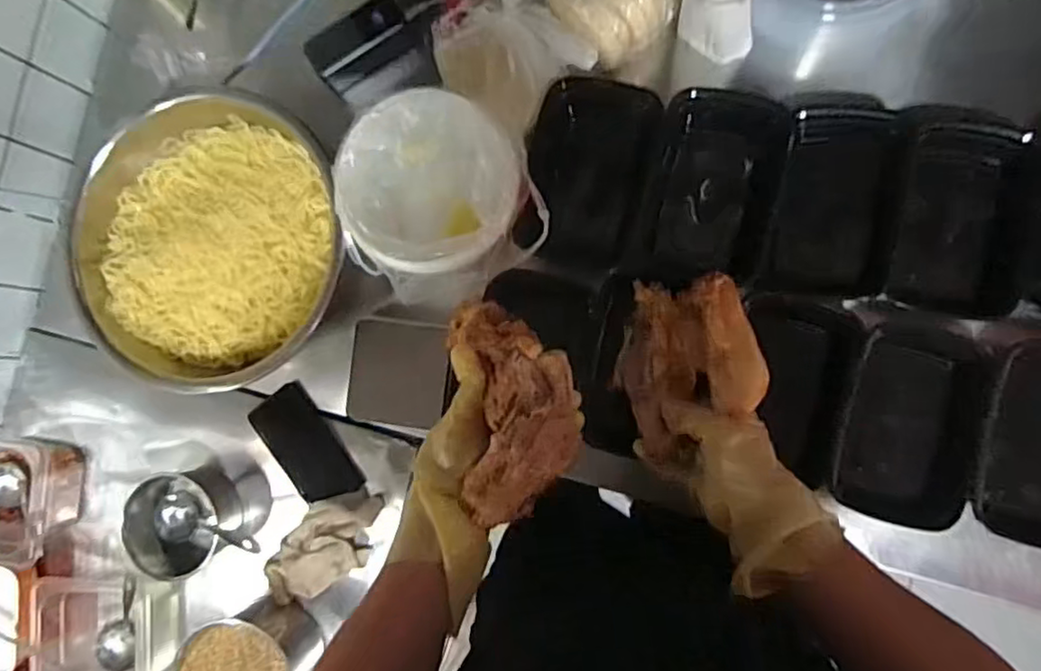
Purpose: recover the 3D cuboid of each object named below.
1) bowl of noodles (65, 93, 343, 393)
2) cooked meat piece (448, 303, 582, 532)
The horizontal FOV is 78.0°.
[{"bbox_3d":[-0.388,-0.119,0.802,0.357,0.118,0.343,0,87,9],"label":"bowl of noodles"},{"bbox_3d":[0.000,0.062,0.581,0.098,0.076,0.189,-10,86,9],"label":"cooked meat piece"}]

